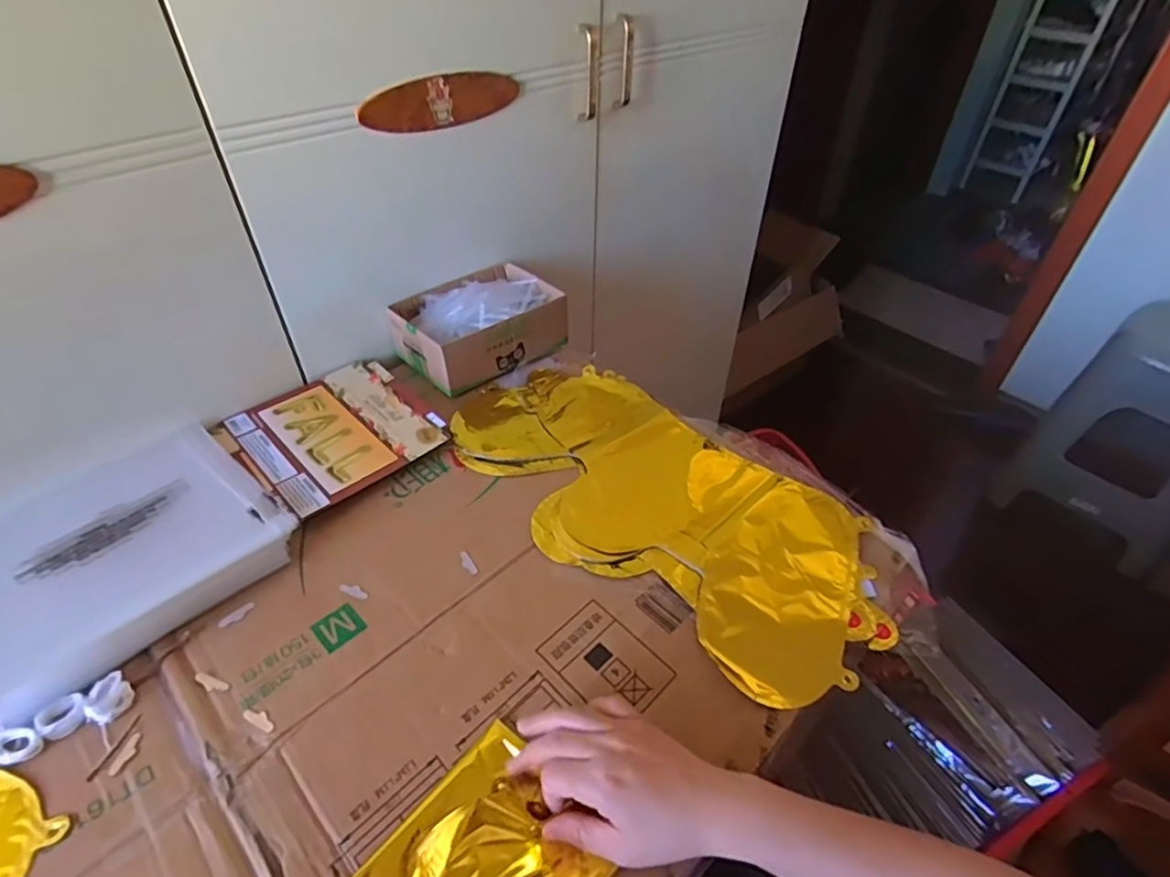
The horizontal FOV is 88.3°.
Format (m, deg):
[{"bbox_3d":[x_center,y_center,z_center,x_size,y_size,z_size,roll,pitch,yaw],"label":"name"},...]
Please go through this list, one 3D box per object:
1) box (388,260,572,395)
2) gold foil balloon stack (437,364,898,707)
[{"bbox_3d":[-0.130,-0.142,0.742,0.193,0.075,0.142,-26,48,-27],"label":"box"},{"bbox_3d":[0.064,0.051,0.585,0.443,0.008,0.220,34,51,31],"label":"gold foil balloon stack"}]

